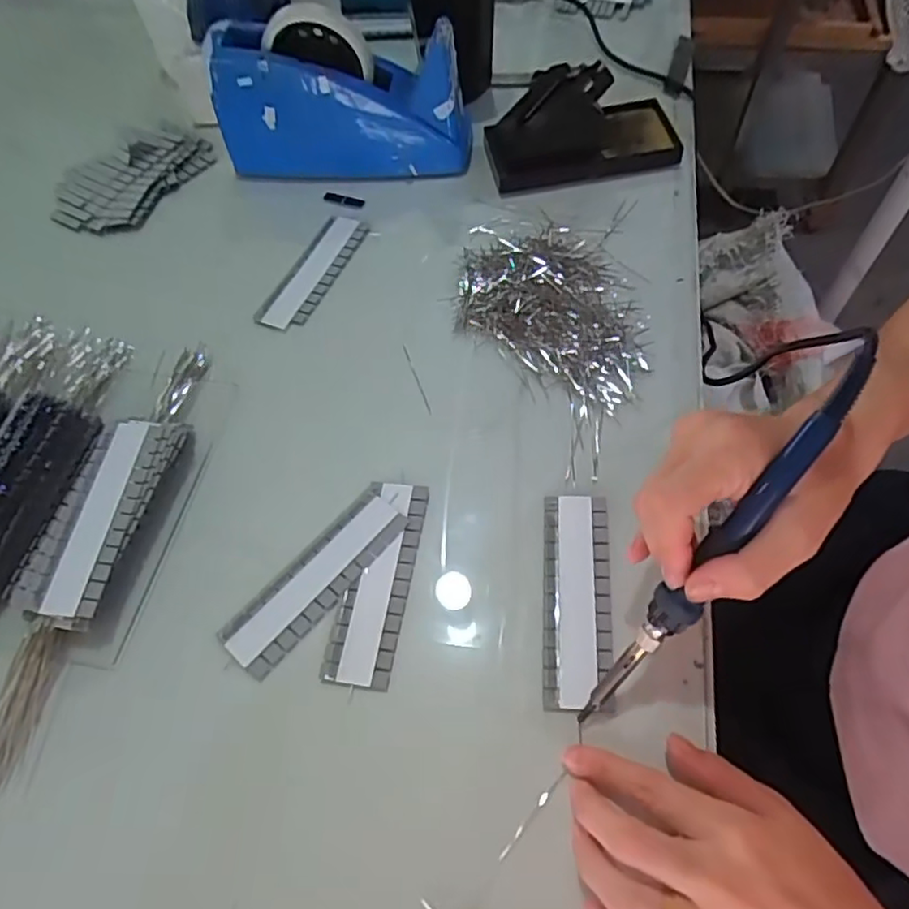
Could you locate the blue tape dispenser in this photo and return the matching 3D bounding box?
[{"bbox_3d":[-0.094,-0.300,0.551,0.208,0.107,0.063,-1,59,3],"label":"blue tape dispenser"}]

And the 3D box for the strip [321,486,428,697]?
[{"bbox_3d":[-0.046,0.074,0.388,0.040,0.004,0.127,8,60,8],"label":"strip"}]

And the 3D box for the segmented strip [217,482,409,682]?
[{"bbox_3d":[-0.083,0.073,0.390,0.040,0.004,0.127,35,67,21],"label":"segmented strip"}]

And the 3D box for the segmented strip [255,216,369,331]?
[{"bbox_3d":[-0.114,-0.150,0.521,0.041,0.004,0.126,20,62,15],"label":"segmented strip"}]

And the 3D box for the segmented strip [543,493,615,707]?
[{"bbox_3d":[0.072,0.082,0.377,0.038,0.005,0.127,2,59,5],"label":"segmented strip"}]

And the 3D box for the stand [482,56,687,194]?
[{"bbox_3d":[0.111,-0.286,0.548,0.162,0.068,0.076,-12,59,-4],"label":"stand"}]

